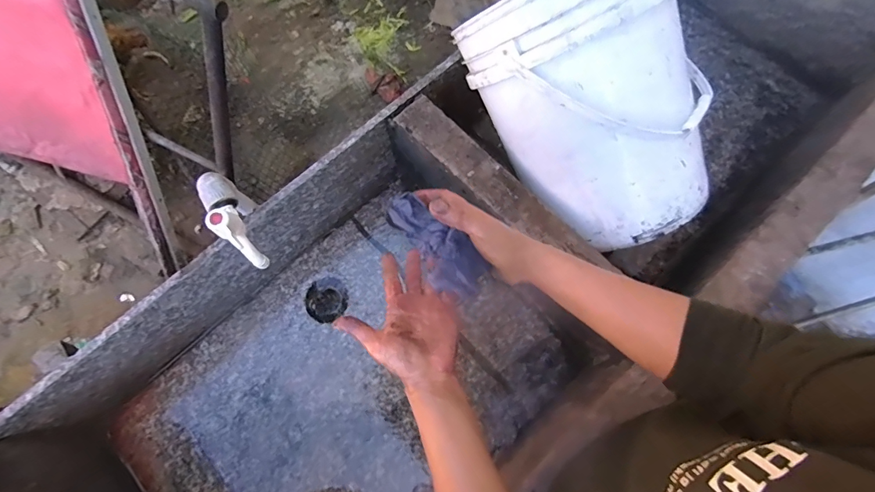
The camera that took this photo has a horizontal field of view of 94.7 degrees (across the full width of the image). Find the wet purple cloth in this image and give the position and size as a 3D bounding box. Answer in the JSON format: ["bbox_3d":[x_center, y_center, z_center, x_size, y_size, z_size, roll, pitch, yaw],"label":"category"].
[{"bbox_3d":[-0.002,-0.003,0.404,0.049,0.027,0.119,-42,80,-11],"label":"wet purple cloth"}]

